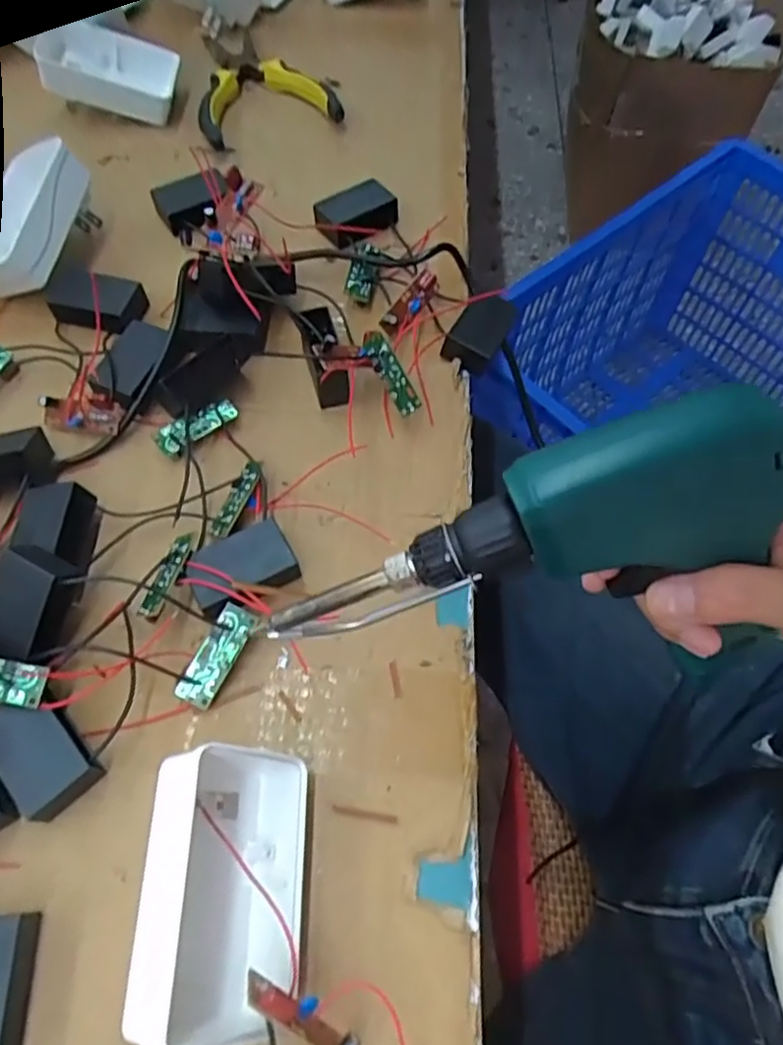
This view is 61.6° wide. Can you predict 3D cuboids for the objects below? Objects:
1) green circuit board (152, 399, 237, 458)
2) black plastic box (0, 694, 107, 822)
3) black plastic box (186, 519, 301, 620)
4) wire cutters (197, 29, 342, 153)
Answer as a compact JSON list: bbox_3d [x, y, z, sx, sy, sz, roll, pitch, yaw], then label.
[{"bbox_3d":[-0.104,-0.052,0.350,0.045,0.004,0.016,-37,88,-12],"label":"green circuit board"},{"bbox_3d":[-0.144,0.096,0.272,0.029,0.020,0.051,-40,69,-19],"label":"black plastic box"},{"bbox_3d":[-0.070,0.021,0.310,0.047,0.014,0.036,-25,65,-13],"label":"black plastic box"},{"bbox_3d":[-0.109,-0.340,0.499,0.097,0.014,0.141,-21,64,-11],"label":"wire cutters"}]

